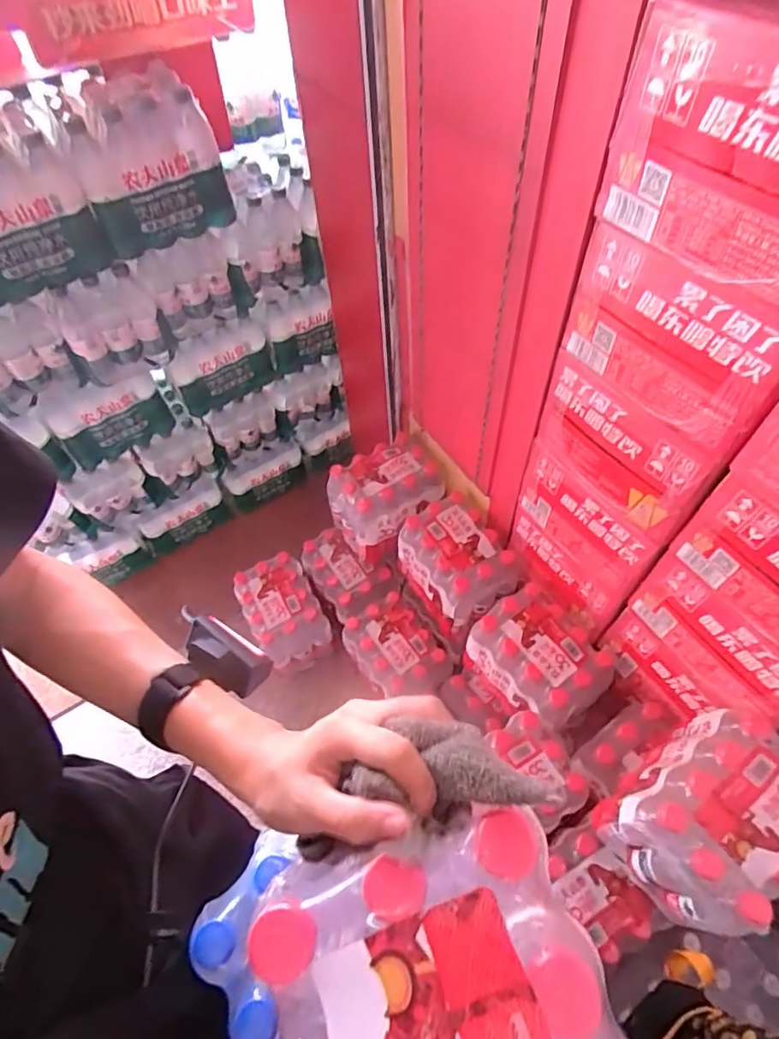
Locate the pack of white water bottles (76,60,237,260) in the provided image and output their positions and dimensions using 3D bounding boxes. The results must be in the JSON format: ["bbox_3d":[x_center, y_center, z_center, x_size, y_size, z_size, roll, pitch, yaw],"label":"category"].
[{"bbox_3d":[-0.438,-0.642,1.003,0.233,0.224,0.160,-24,59,-12],"label":"pack of white water bottles"}]

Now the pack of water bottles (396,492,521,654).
[{"bbox_3d":[0.151,0.129,1.267,0.185,0.244,0.256,-26,60,-13],"label":"pack of water bottles"}]

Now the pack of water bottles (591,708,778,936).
[{"bbox_3d":[0.455,0.410,0.784,0.245,0.220,0.174,-34,62,-17],"label":"pack of water bottles"}]

